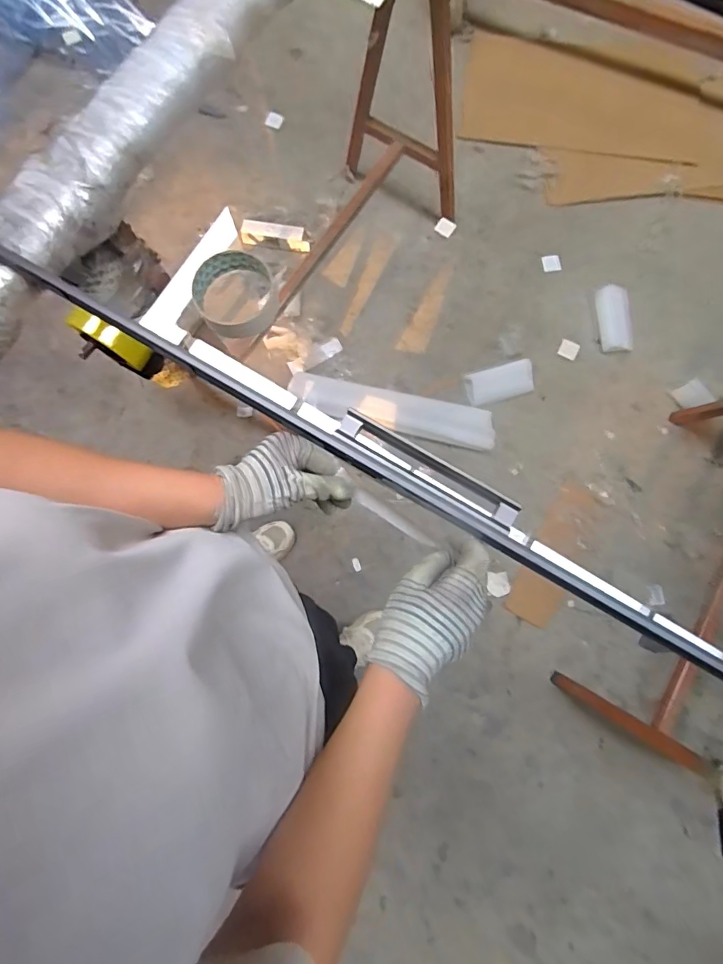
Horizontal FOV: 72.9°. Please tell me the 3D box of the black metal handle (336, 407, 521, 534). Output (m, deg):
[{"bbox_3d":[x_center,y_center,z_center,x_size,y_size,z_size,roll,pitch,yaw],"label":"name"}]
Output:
[{"bbox_3d":[0.064,-0.012,0.472,0.185,0.021,0.031,30,82,6],"label":"black metal handle"}]

